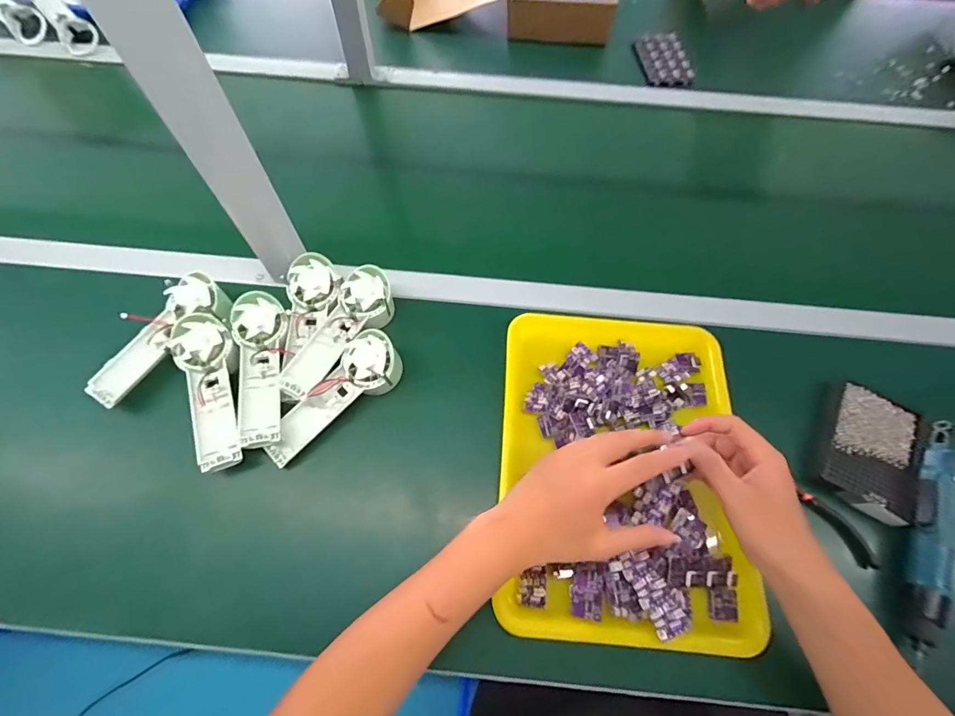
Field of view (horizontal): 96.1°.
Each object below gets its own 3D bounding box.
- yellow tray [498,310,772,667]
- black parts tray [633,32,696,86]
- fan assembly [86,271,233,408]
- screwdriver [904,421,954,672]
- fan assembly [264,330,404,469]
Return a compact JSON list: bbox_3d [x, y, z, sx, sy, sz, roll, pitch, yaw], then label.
[{"bbox_3d":[0.150,0.109,0.464,0.247,0.031,0.346,3,65,1],"label":"yellow tray"},{"bbox_3d":[0.347,-0.557,0.800,0.087,0.024,0.136,-5,65,-3],"label":"black parts tray"},{"bbox_3d":[-0.367,-0.021,0.499,0.072,0.045,0.176,33,69,13],"label":"fan assembly"},{"bbox_3d":[0.458,0.173,0.431,0.033,0.048,0.246,22,67,9],"label":"screwdriver"},{"bbox_3d":[-0.162,0.040,0.475,0.172,0.046,0.059,-41,72,-17],"label":"fan assembly"}]

